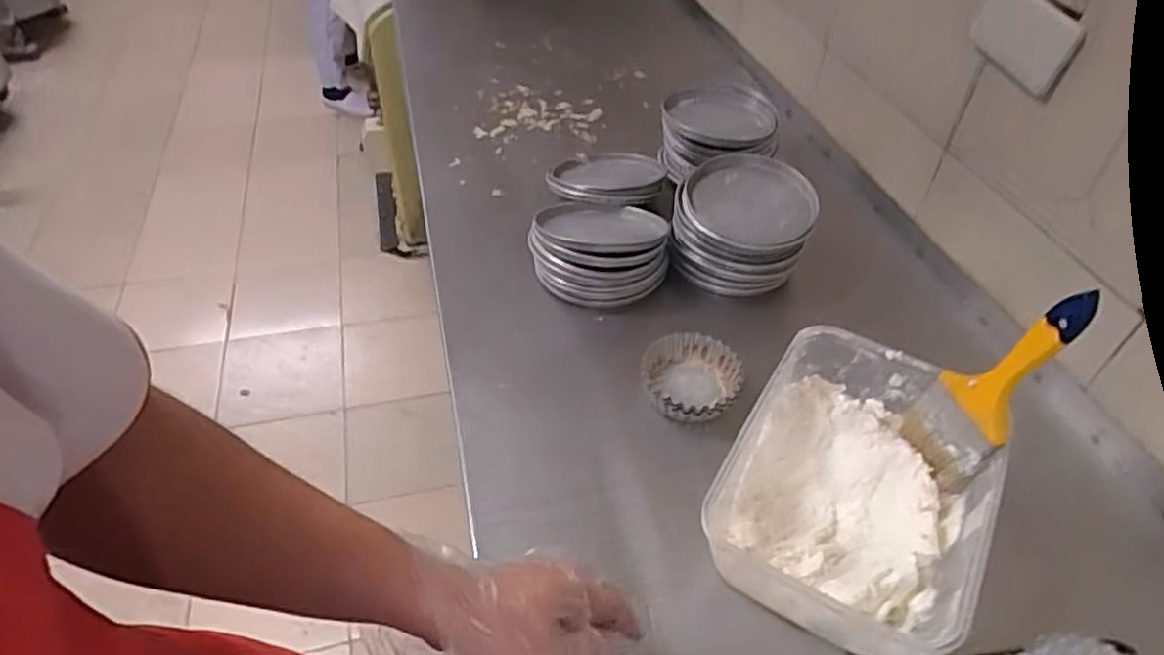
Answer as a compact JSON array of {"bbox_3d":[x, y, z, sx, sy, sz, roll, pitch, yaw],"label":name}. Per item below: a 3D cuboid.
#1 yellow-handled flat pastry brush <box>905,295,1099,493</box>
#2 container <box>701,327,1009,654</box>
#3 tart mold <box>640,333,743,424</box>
[{"bbox_3d":[0.329,0.045,0.565,0.022,0.191,0.073,-2,43,-26],"label":"yellow-handled flat pastry brush"},{"bbox_3d":[0.228,0.130,0.586,0.185,0.078,0.253,24,48,20],"label":"container"},{"bbox_3d":[0.110,0.053,0.705,0.096,0.031,0.102,2,44,-2],"label":"tart mold"}]

